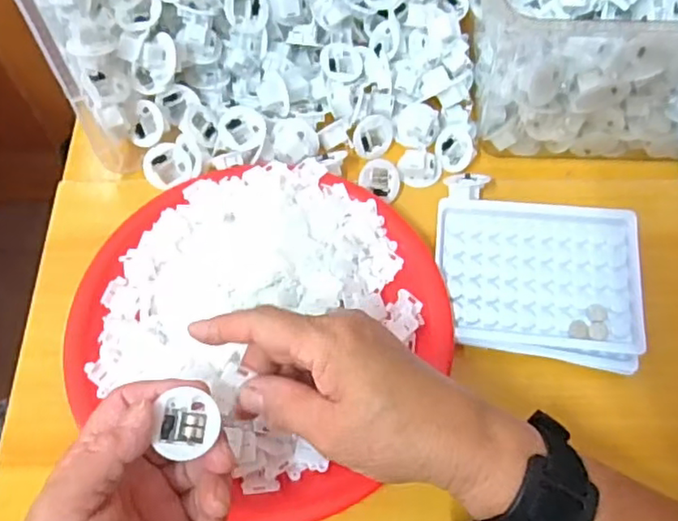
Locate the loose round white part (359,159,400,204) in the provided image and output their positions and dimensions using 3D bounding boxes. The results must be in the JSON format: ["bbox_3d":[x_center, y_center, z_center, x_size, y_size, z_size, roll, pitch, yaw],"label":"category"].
[{"bbox_3d":[0.029,-0.057,0.438,0.029,0.020,0.029,0,64,-1],"label":"loose round white part"}]

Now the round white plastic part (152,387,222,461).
[{"bbox_3d":[-0.071,0.078,0.295,0.028,0.010,0.026,-16,78,-21],"label":"round white plastic part"}]

